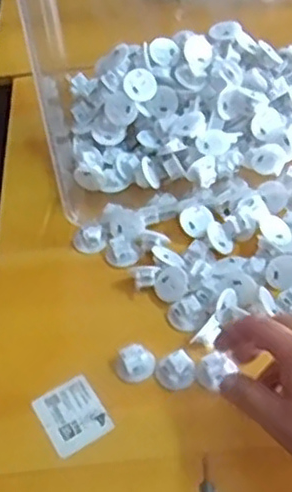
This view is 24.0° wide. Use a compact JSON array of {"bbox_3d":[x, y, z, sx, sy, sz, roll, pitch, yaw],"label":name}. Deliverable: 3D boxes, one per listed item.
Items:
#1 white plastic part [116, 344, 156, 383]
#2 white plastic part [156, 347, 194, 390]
[{"bbox_3d":[-0.009,0.101,0.589,0.033,0.019,0.028,-19,51,-11],"label":"white plastic part"},{"bbox_3d":[0.025,0.105,0.581,0.031,0.020,0.025,-11,50,-4],"label":"white plastic part"}]

